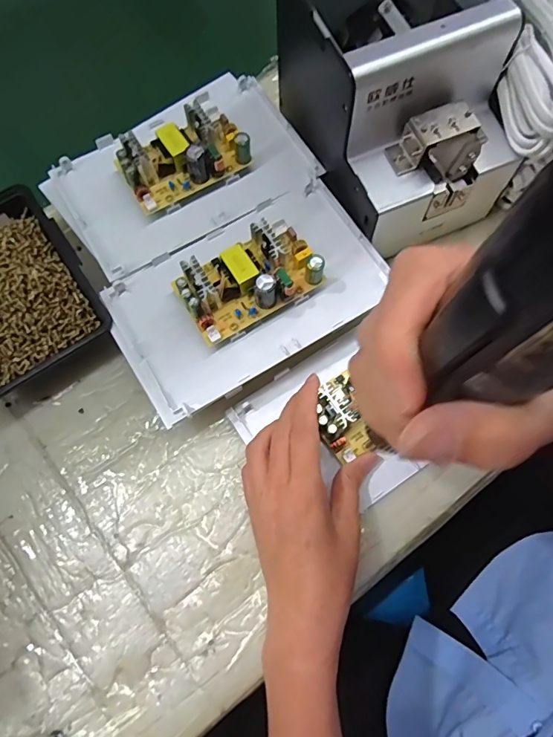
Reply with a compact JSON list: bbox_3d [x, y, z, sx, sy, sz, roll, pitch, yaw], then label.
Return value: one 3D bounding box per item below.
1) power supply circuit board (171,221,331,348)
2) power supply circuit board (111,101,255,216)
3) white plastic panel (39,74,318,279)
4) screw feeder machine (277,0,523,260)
[{"bbox_3d":[-0.020,-0.065,0.334,0.099,0.037,0.057,-31,74,-10],"label":"power supply circuit board"},{"bbox_3d":[-0.074,-0.172,0.372,0.102,0.035,0.058,-31,74,-10],"label":"power supply circuit board"},{"bbox_3d":[-0.076,-0.164,0.386,0.205,0.009,0.131,-35,75,-11],"label":"white plastic panel"},{"bbox_3d":[0.094,-0.208,0.363,0.124,0.136,0.173,-25,73,-8],"label":"screw feeder machine"}]

